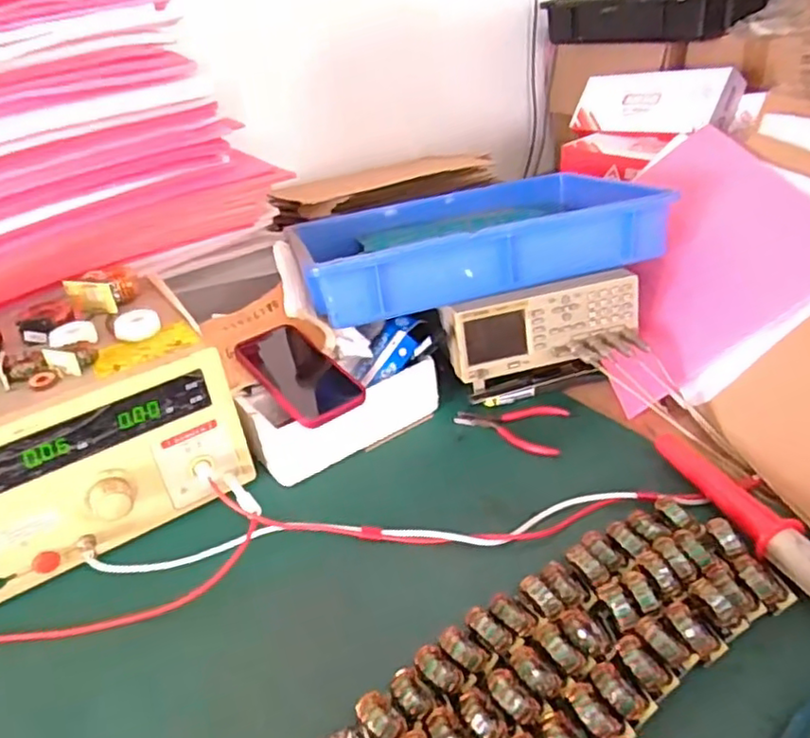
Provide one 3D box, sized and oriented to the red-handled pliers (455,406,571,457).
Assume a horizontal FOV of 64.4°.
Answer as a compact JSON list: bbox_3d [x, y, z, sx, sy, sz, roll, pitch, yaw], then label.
[{"bbox_3d":[0.115,0.065,0.718,0.122,0.016,0.068,4,33,18],"label":"red-handled pliers"}]

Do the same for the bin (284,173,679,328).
[{"bbox_3d":[0.078,-0.178,0.803,0.419,0.075,0.289,-13,32,-9],"label":"bin"}]

